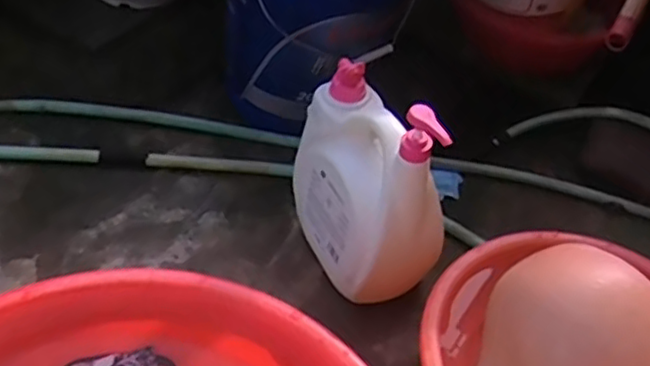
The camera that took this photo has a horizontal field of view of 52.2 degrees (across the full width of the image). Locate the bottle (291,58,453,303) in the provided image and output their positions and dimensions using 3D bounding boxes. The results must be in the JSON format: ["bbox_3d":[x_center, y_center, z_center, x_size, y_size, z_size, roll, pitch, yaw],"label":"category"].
[{"bbox_3d":[0.052,-0.012,0.865,0.113,0.300,0.231,-15,53,-23],"label":"bottle"}]

